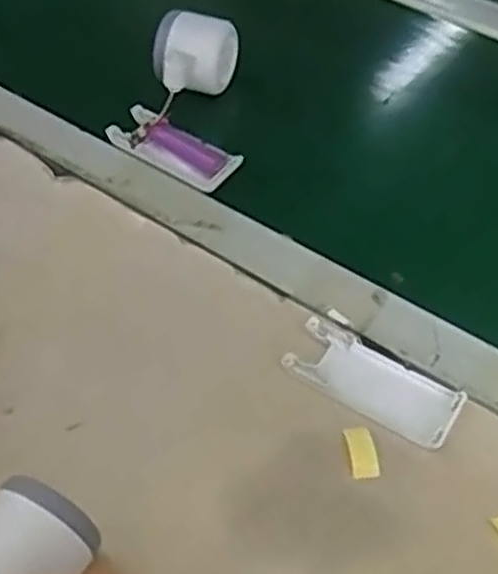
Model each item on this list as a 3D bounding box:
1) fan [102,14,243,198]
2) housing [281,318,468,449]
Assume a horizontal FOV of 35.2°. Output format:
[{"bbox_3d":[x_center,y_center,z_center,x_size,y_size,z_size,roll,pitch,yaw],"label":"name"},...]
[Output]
[{"bbox_3d":[-0.039,-0.150,0.607,0.111,0.060,0.123,27,57,20],"label":"fan"},{"bbox_3d":[0.075,0.057,0.472,0.104,0.011,0.042,29,57,21],"label":"housing"}]

